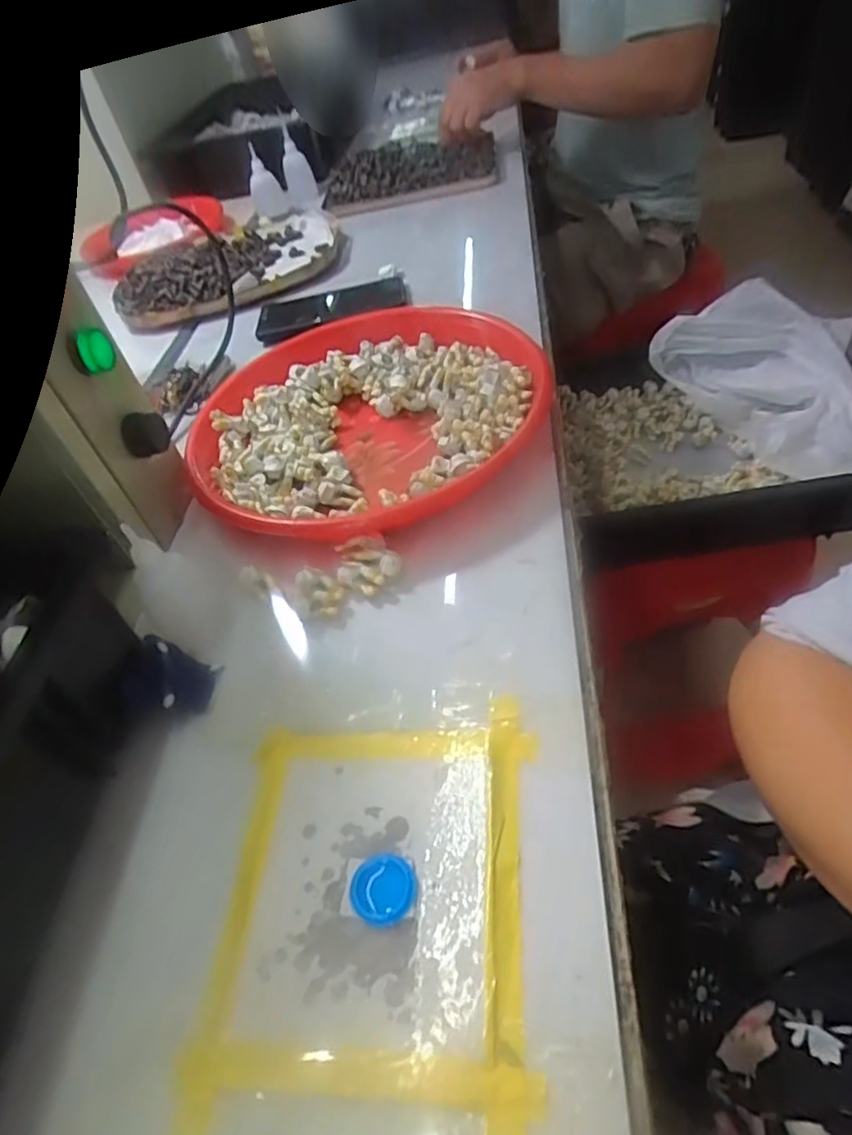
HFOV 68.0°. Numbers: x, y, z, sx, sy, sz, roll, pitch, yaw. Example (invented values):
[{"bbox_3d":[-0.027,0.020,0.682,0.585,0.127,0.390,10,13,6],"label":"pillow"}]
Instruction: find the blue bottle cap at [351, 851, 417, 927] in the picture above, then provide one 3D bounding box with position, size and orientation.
[{"bbox_3d":[-0.019,0.144,0.284,0.028,0.006,0.028,-7,47,8],"label":"blue bottle cap"}]

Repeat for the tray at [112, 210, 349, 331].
[{"bbox_3d":[-0.254,-0.402,0.825,0.288,0.027,0.269,-15,47,-7],"label":"tray"}]

